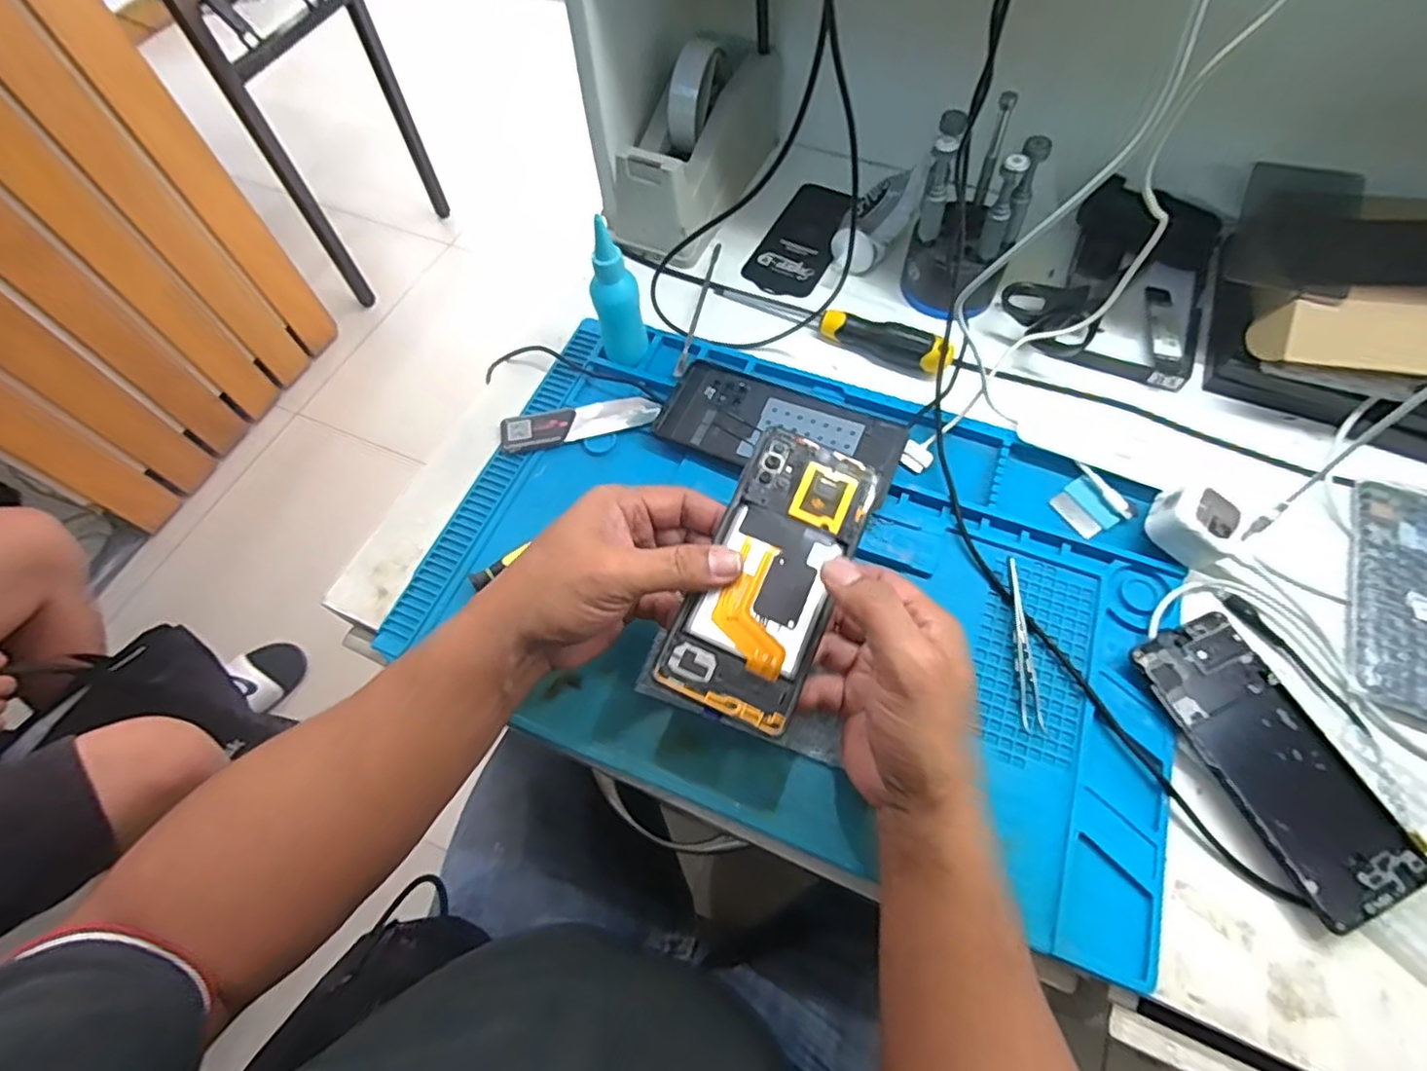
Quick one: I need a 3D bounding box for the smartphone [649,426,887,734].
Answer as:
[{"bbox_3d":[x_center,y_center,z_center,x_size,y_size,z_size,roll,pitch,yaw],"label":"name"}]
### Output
[{"bbox_3d":[0.033,0.019,0.349,0.071,0.008,0.158,20,72,11],"label":"smartphone"}]

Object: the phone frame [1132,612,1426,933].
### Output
[{"bbox_3d":[0.317,0.126,0.367,0.072,0.013,0.159,-20,64,-9],"label":"phone frame"}]

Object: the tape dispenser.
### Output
[{"bbox_3d":[-0.016,-0.359,0.571,0.089,0.110,0.212,21,65,12],"label":"tape dispenser"}]

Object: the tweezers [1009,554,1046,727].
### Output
[{"bbox_3d":[0.193,0.067,0.402,0.011,0.013,0.105,2,63,2],"label":"tweezers"}]

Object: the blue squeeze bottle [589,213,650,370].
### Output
[{"bbox_3d":[-0.070,-0.171,0.467,0.035,0.106,0.027,-10,63,-4],"label":"blue squeeze bottle"}]

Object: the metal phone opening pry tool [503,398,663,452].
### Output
[{"bbox_3d":[-0.103,-0.087,0.492,0.120,0.007,0.033,-11,63,-5],"label":"metal phone opening pry tool"}]

